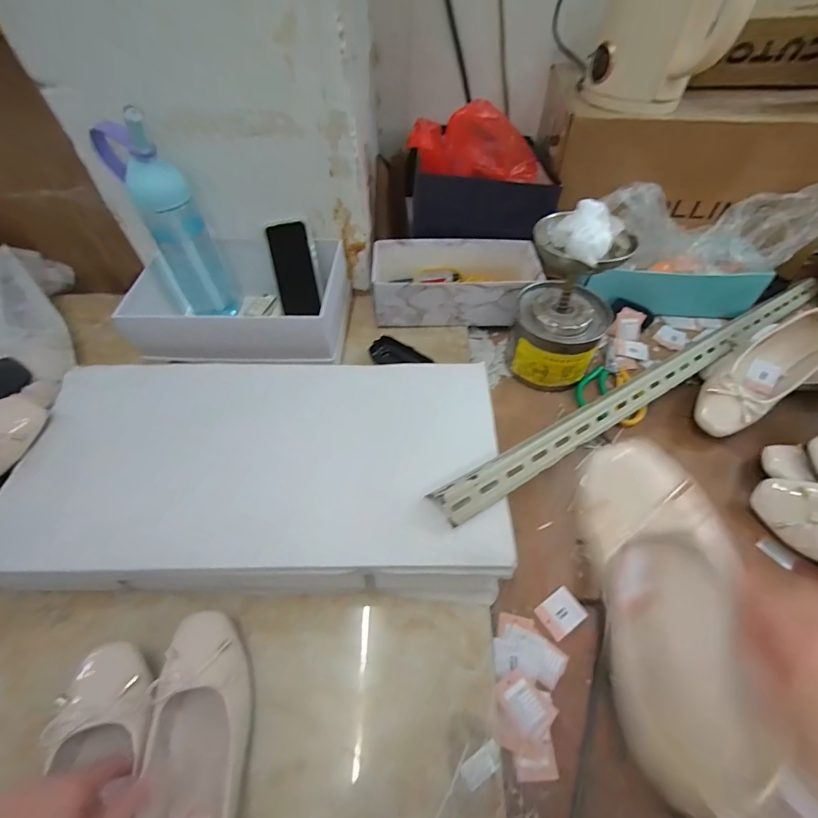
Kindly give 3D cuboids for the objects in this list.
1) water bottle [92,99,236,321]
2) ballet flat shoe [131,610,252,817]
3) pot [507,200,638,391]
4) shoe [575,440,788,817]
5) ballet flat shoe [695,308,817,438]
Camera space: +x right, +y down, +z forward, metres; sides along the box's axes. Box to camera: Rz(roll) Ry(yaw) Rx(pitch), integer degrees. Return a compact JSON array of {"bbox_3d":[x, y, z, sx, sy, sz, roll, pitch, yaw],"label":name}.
[{"bbox_3d":[-0.357,-0.266,0.639,0.093,0.317,0.090,-25,57,-16],"label":"water bottle"},{"bbox_3d":[-0.185,0.309,0.355,0.079,0.064,0.235,-8,56,-4],"label":"ballet flat shoe"},{"bbox_3d":[0.228,-0.154,0.596,0.133,0.257,0.126,16,56,13],"label":"pot"},{"bbox_3d":[0.194,0.148,0.306,0.103,0.050,0.246,-7,78,-4],"label":"shoe"},{"bbox_3d":[0.518,-0.055,0.594,0.236,0.051,0.081,-39,60,0],"label":"ballet flat shoe"}]

